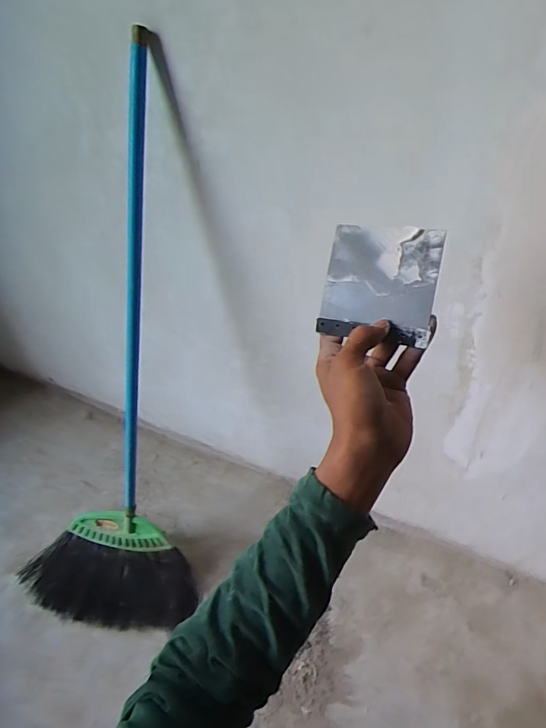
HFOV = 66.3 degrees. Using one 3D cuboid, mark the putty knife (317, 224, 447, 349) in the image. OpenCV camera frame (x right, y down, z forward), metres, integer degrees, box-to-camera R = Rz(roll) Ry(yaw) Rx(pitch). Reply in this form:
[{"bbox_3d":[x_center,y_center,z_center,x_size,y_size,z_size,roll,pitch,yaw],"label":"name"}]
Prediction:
[{"bbox_3d":[0.096,-0.074,0.374,0.095,0.101,0.009,10,-1,21],"label":"putty knife"}]

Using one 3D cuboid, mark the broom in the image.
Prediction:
[{"bbox_3d":[-0.241,0.037,0.655,0.218,0.942,0.133,18,18,24],"label":"broom"}]

